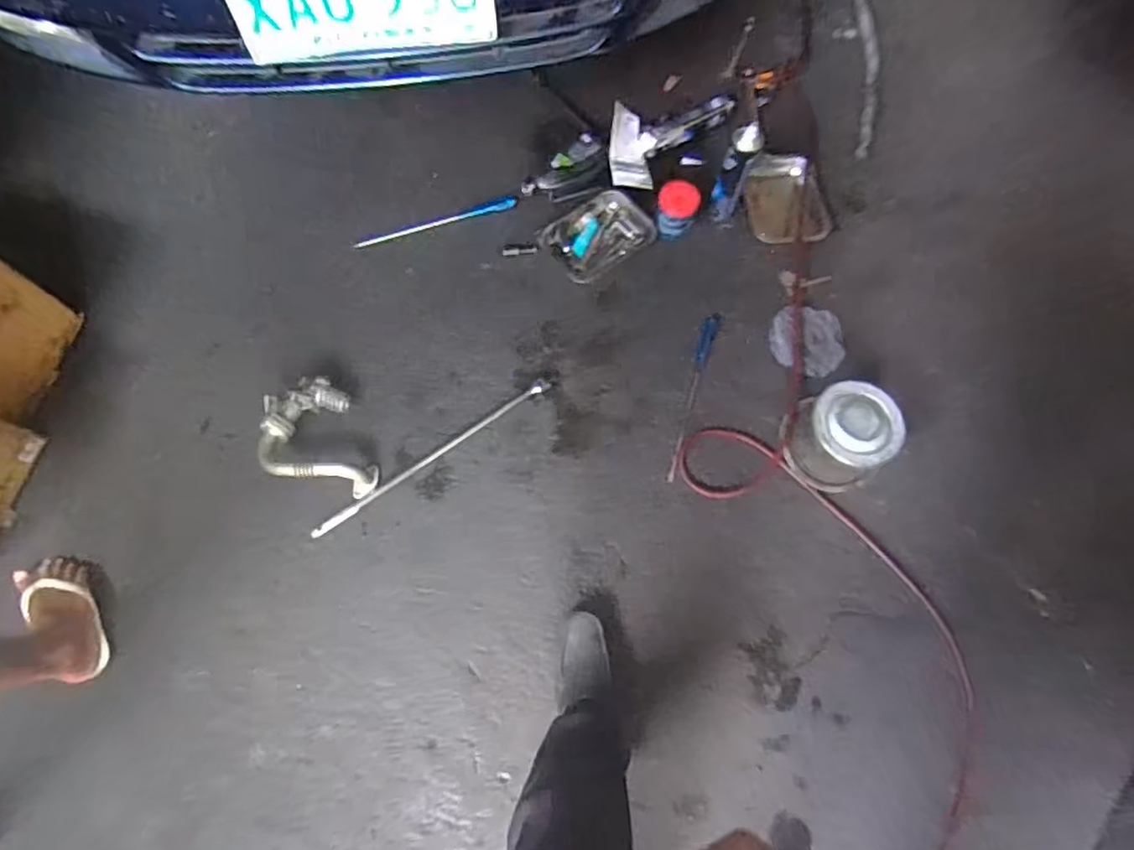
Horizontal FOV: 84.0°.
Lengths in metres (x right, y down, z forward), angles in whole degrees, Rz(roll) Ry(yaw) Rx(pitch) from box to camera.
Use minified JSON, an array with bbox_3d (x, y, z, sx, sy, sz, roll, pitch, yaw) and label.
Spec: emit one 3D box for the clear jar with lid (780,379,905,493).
[{"bbox_3d":[0.541,0.026,1.259,0.180,0.169,0.184,0,73,0],"label":"clear jar with lid"}]

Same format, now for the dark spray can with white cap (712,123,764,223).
[{"bbox_3d":[0.374,-0.563,1.415,0.060,0.248,0.056,0,73,0],"label":"dark spray can with white cap"}]

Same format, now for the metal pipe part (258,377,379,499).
[{"bbox_3d":[-0.519,0.039,1.287,0.190,0.097,0.274,-24,75,-7],"label":"metal pipe part"}]

